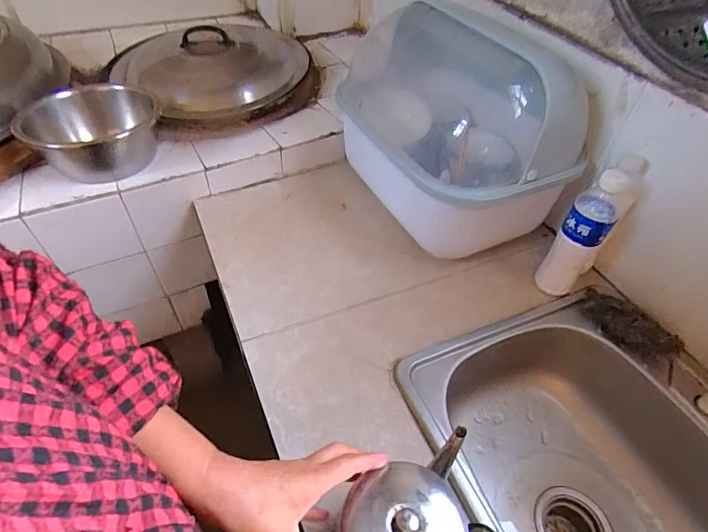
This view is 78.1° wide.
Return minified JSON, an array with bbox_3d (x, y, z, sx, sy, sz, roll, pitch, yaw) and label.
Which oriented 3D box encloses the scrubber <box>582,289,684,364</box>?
[{"bbox_3d":[0.422,0.089,0.674,0.053,0.043,0.146,-27,54,-27],"label":"scrubber"}]

